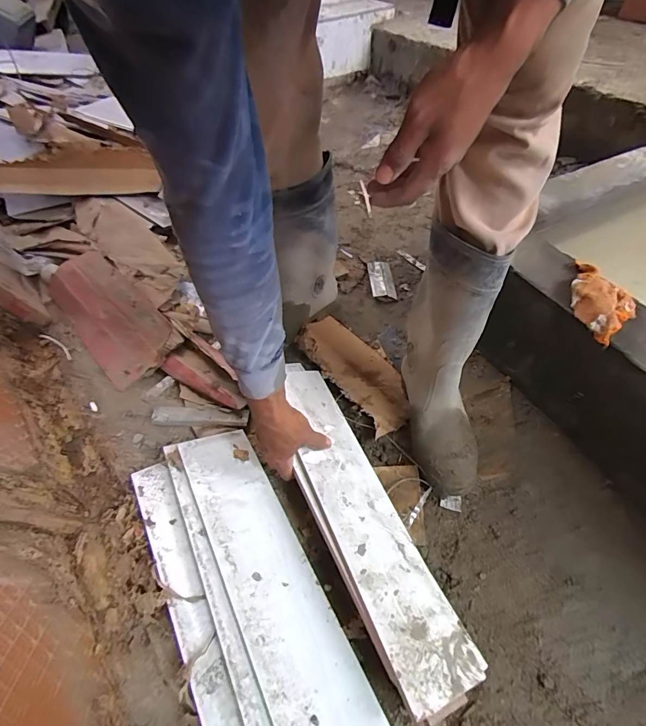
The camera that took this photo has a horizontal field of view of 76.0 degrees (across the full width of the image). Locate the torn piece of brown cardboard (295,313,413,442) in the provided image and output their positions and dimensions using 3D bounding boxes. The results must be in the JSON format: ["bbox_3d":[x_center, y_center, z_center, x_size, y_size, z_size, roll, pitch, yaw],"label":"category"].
[{"bbox_3d":[0.062,0.005,0.794,0.119,0.027,0.290,-27,54,-22],"label":"torn piece of brown cardboard"}]

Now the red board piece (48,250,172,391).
[{"bbox_3d":[-0.473,-0.117,0.890,0.380,0.046,0.159,39,82,25],"label":"red board piece"}]

